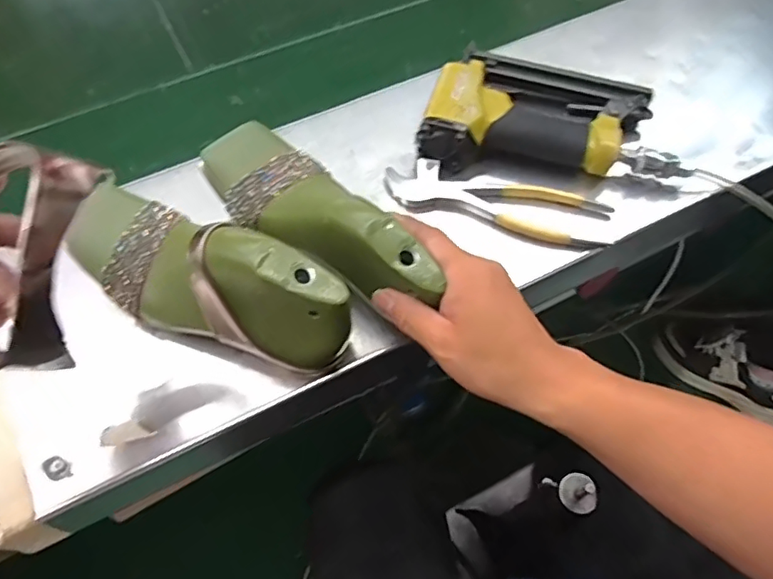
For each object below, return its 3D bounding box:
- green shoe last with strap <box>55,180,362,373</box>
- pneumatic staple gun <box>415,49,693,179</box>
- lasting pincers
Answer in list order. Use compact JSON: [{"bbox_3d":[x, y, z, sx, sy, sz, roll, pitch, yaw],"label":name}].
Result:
[{"bbox_3d":[-0.128,-0.006,0.397,0.211,0.089,0.075,30,63,14],"label":"green shoe last with strap"},{"bbox_3d":[0.144,-0.162,0.516,0.227,0.049,0.128,3,60,-1],"label":"pneumatic staple gun"},{"bbox_3d":[0.095,-0.078,0.490,0.192,0.018,0.055,17,61,7],"label":"lasting pincers"}]

